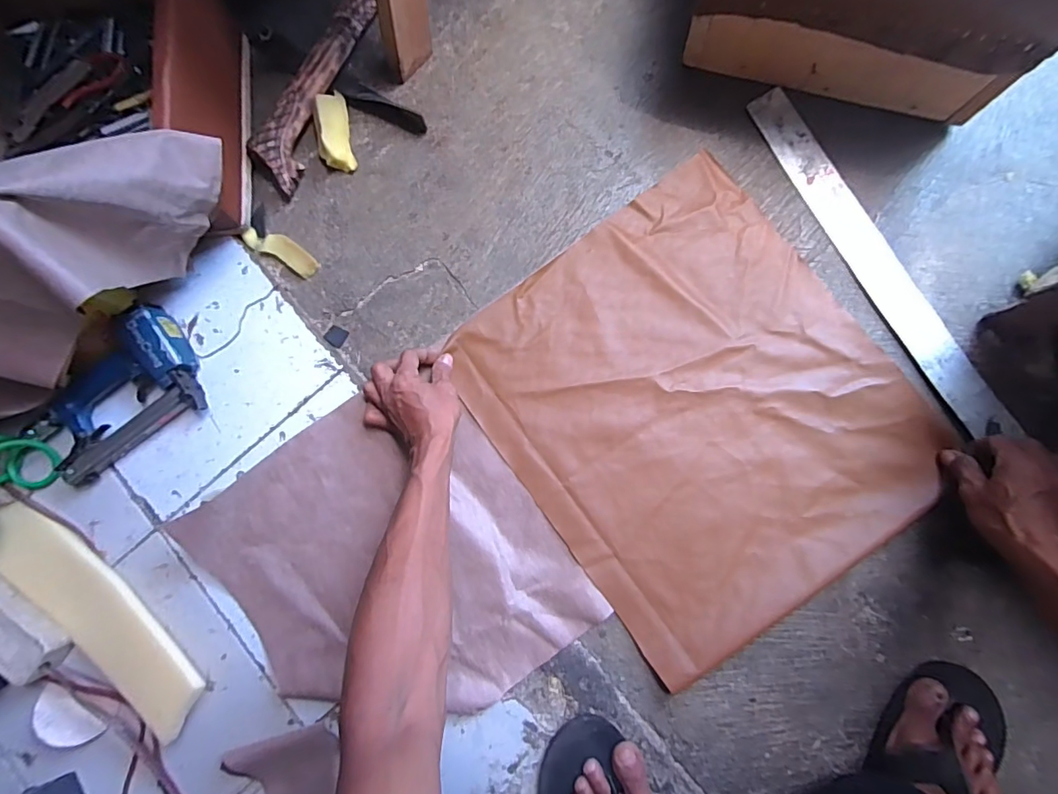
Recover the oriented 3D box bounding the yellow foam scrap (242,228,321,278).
[{"bbox_3d":[-0.320,-0.190,0.626,0.107,0.014,0.032,29,88,6],"label":"yellow foam scrap"}]

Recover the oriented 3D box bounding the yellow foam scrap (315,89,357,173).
[{"bbox_3d":[-0.252,-0.342,0.623,0.042,0.030,0.099,-10,85,4],"label":"yellow foam scrap"}]

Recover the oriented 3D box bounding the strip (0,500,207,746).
[{"bbox_3d":[-0.508,0.246,0.565,0.335,0.038,0.089,40,89,6],"label":"strip"}]

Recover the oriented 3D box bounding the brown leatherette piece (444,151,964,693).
[{"bbox_3d":[0.188,0.014,0.559,0.408,0.016,0.468,-35,82,1],"label":"brown leatherette piece"}]

